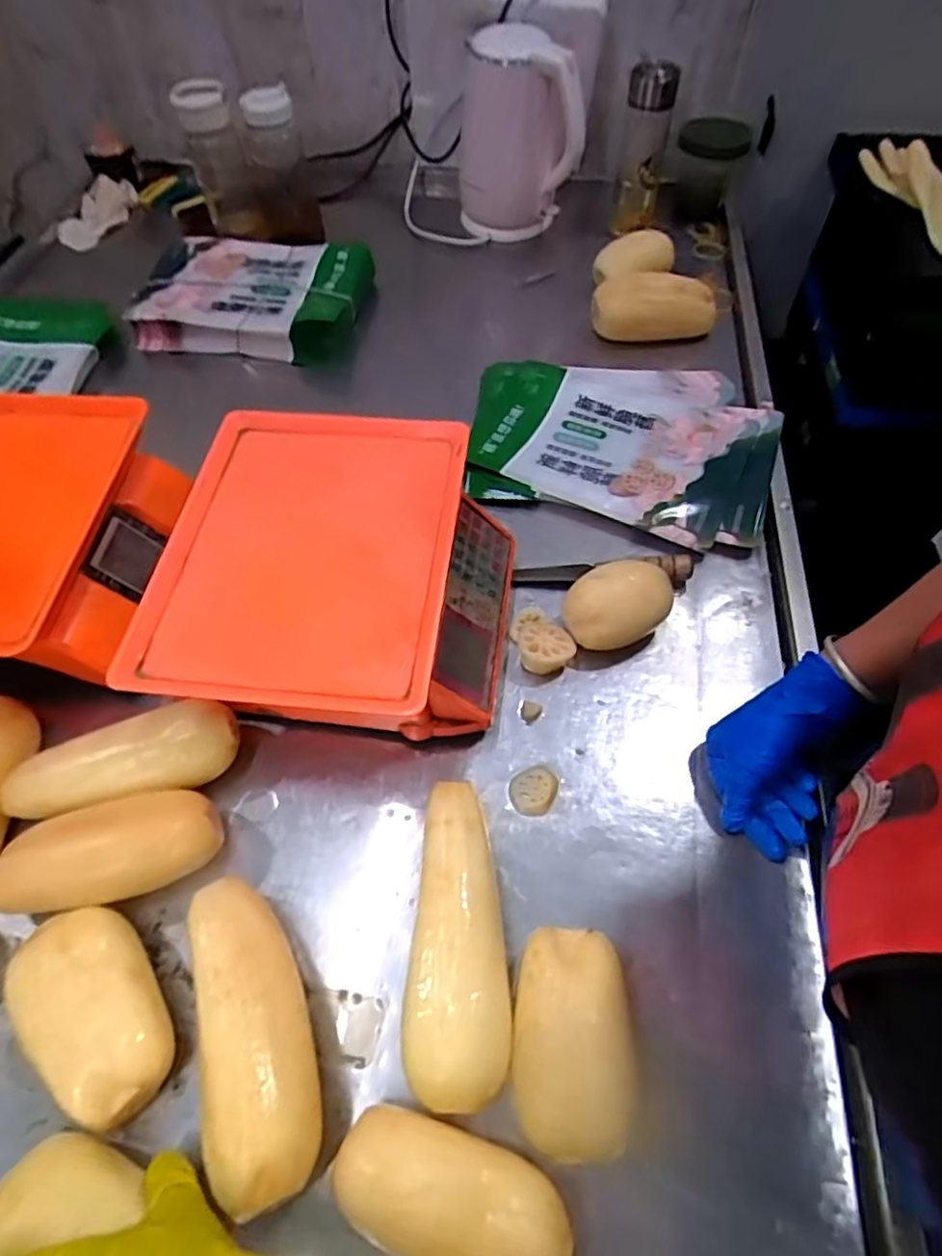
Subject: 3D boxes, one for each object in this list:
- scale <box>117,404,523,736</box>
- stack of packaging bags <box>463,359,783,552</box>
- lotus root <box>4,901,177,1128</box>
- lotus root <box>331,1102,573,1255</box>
[{"bbox_3d":[-0.114,-0.043,0.565,0.281,0.111,0.289,6,58,3],"label":"scale"},{"bbox_3d":[0.171,-0.227,0.743,0.354,0.034,0.259,17,59,10],"label":"stack of packaging bags"},{"bbox_3d":[-0.256,0.263,0.435,0.076,0.059,0.136,-34,64,-20],"label":"lotus root"},{"bbox_3d":[-0.011,0.343,0.381,0.143,0.057,0.067,18,59,11],"label":"lotus root"}]

